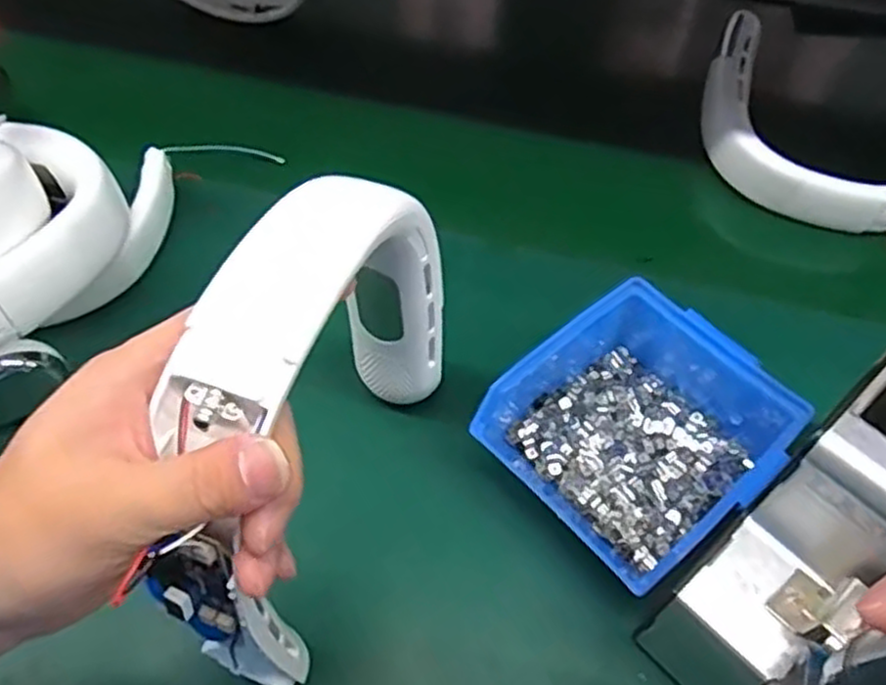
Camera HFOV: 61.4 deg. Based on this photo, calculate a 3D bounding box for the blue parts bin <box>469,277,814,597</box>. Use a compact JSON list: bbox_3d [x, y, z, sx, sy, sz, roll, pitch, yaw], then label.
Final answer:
[{"bbox_3d":[0.112,0.043,0.410,0.148,0.056,0.124,-32,61,-21],"label":"blue parts bin"}]

